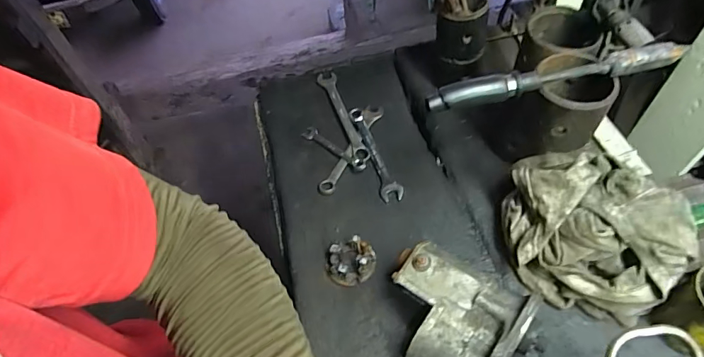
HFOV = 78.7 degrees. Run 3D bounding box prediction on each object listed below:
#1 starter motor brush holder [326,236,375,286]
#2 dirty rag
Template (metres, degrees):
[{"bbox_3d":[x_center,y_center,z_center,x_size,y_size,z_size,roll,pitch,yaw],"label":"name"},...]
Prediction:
[{"bbox_3d":[-0.003,0.118,0.617,0.071,0.035,0.061,-6,55,1],"label":"starter motor brush holder"},{"bbox_3d":[0.292,0.058,0.541,0.171,0.159,0.225,-30,58,-15],"label":"dirty rag"}]

